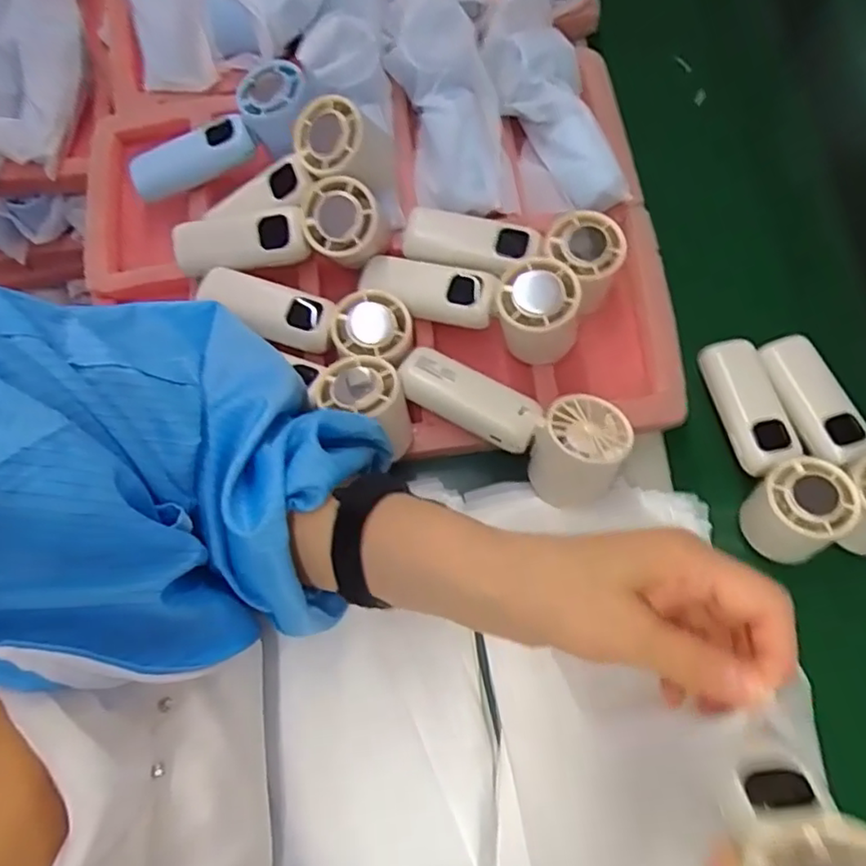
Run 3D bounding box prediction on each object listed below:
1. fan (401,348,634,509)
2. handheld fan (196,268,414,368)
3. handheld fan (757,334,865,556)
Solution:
[{"bbox_3d":[0.051,-0.009,0.420,0.150,0.047,0.060,26,75,10],"label":"fan"},{"bbox_3d":[-0.090,-0.081,0.441,0.156,0.027,0.046,13,73,7],"label":"handheld fan"},{"bbox_3d":[0.273,0.002,0.430,0.056,0.050,0.154,-17,72,-3],"label":"handheld fan"}]

